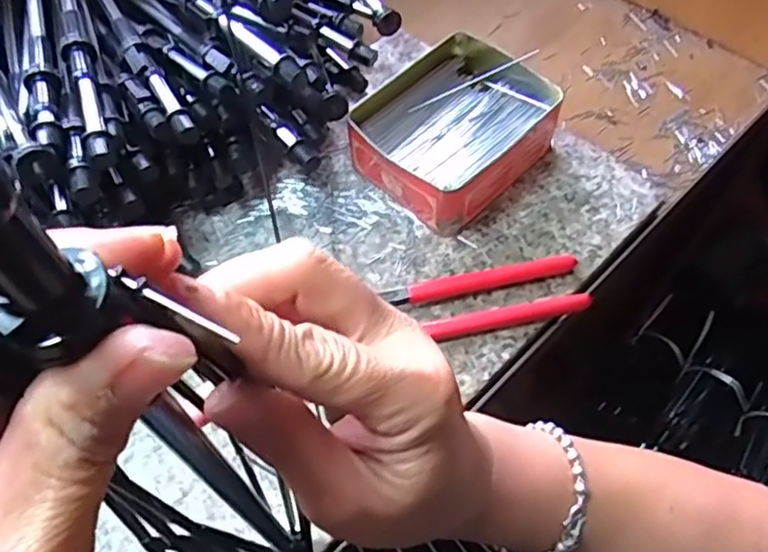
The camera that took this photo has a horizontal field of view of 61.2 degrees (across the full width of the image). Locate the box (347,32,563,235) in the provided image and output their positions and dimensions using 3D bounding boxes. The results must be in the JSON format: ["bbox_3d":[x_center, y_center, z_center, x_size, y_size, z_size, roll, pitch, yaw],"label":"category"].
[{"bbox_3d":[0.042,-0.101,0.446,0.125,0.052,0.114,-40,66,-20],"label":"box"}]

